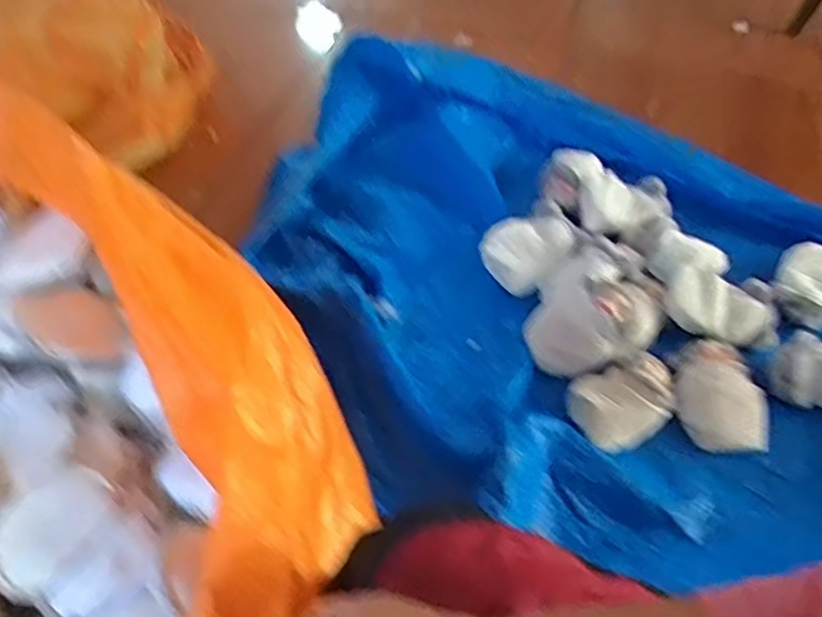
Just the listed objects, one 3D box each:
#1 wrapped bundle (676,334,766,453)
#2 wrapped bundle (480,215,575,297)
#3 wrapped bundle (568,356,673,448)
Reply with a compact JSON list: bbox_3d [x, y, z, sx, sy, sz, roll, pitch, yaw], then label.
[{"bbox_3d":[0.476,0.141,1.070,0.132,0.060,0.166,1,52,3],"label":"wrapped bundle"},{"bbox_3d":[0.215,-0.102,1.250,0.166,0.071,0.125,-31,57,-20],"label":"wrapped bundle"},{"bbox_3d":[0.325,0.142,1.046,0.162,0.053,0.120,-12,53,-7],"label":"wrapped bundle"}]

